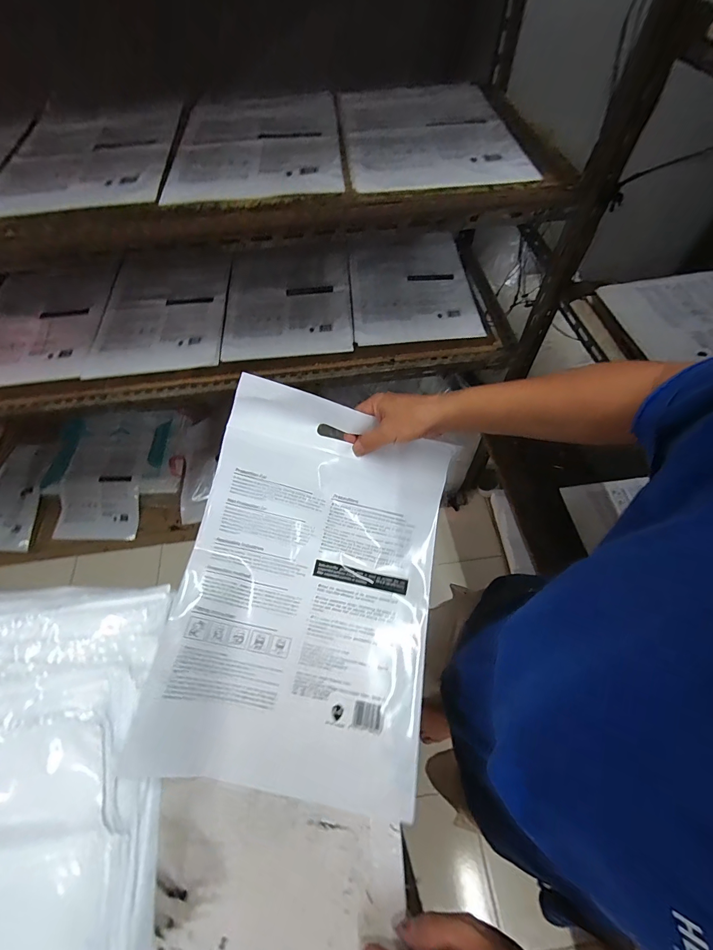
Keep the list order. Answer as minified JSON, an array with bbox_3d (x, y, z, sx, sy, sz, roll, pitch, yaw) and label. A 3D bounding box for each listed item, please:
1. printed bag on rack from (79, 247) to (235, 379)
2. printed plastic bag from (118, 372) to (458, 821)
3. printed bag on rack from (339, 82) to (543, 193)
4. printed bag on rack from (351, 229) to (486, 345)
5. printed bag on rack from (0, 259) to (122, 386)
[{"bbox_3d":[-0.482,-0.411,0.944,0.317,0.047,0.391,-3,59,0],"label":"printed bag on rack"},{"bbox_3d":[-0.049,0.122,0.450,0.294,0.068,0.425,15,73,-6],"label":"printed plastic bag"},{"bbox_3d":[0.139,-0.667,0.740,0.313,0.026,0.465,-5,59,-1],"label":"printed bag on rack"},{"bbox_3d":[0.133,-0.500,0.970,0.298,0.038,0.445,-5,59,-1],"label":"printed bag on rack"},{"bbox_3d":[-0.775,-0.358,0.931,0.301,0.055,0.362,0,67,-1],"label":"printed bag on rack"}]

